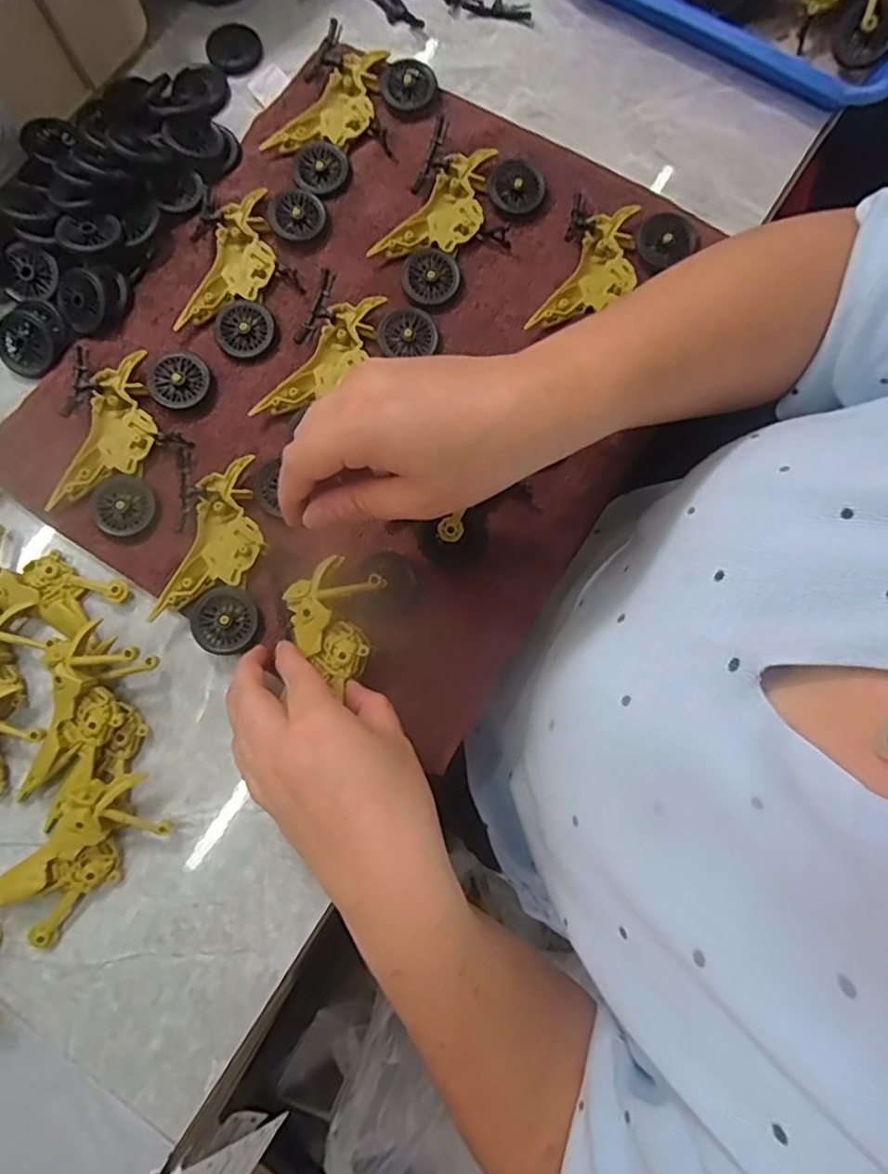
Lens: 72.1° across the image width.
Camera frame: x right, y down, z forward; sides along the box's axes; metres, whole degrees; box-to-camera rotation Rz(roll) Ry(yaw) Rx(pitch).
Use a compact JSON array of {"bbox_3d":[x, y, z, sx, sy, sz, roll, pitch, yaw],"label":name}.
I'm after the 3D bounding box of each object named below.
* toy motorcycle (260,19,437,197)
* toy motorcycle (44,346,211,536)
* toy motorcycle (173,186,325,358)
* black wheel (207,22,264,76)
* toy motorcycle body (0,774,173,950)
[{"bbox_3d":[-0.067,-0.317,0.409,0.076,0.019,0.115,33,82,7],"label":"toy motorcycle"},{"bbox_3d":[-0.188,-0.088,0.365,0.073,0.016,0.111,7,80,2],"label":"toy motorcycle"},{"bbox_3d":[-0.123,-0.203,0.388,0.075,0.011,0.115,7,80,2],"label":"toy motorcycle"},{"bbox_3d":[-0.149,-0.380,0.430,0.036,0.006,0.036,0,80,1],"label":"black wheel"},{"bbox_3d":[-0.194,0.143,0.323,0.097,0.023,0.045,-44,82,-7],"label":"toy motorcycle body"}]

